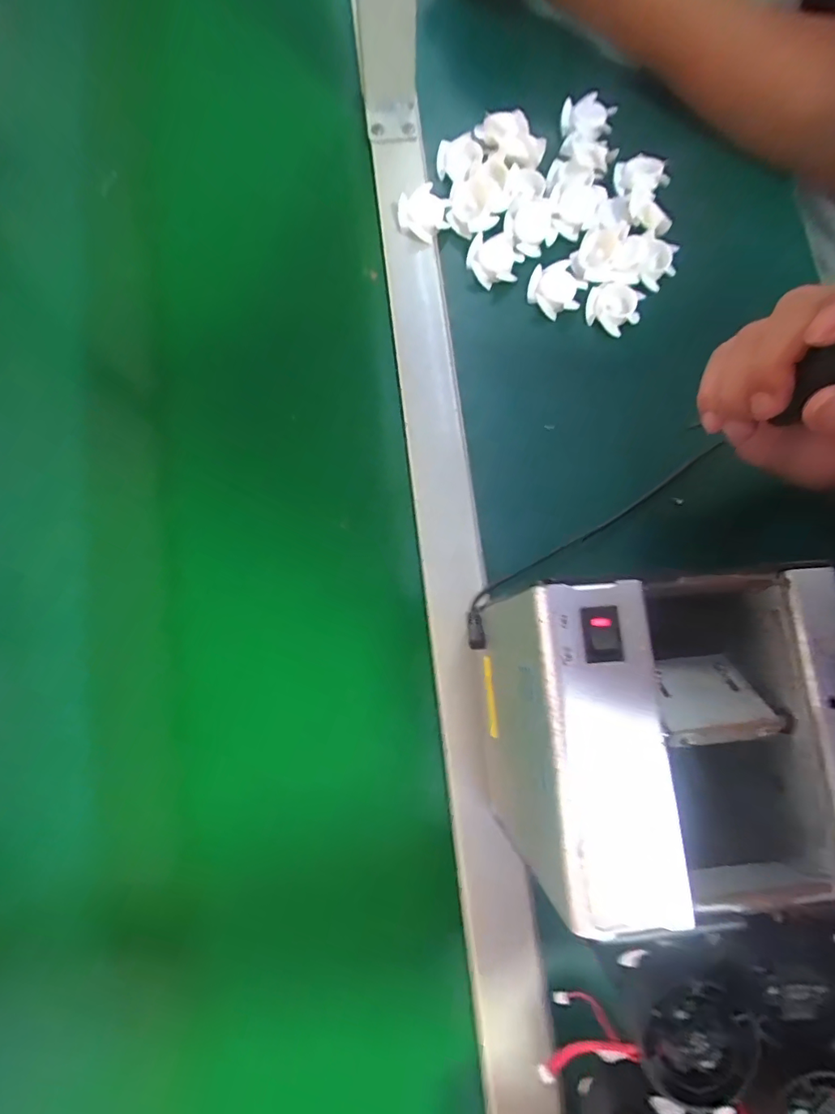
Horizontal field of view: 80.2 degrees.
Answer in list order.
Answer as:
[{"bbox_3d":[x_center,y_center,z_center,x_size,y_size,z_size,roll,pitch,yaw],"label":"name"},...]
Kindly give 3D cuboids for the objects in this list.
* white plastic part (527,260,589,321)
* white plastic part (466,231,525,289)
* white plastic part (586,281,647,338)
[{"bbox_3d":[0.104,-0.201,0.371,0.039,0.014,0.036,0,79,-1],"label":"white plastic part"},{"bbox_3d":[0.058,-0.225,0.374,0.039,0.013,0.035,42,81,6],"label":"white plastic part"},{"bbox_3d":[0.149,-0.188,0.375,0.041,0.017,0.031,9,79,0],"label":"white plastic part"}]

